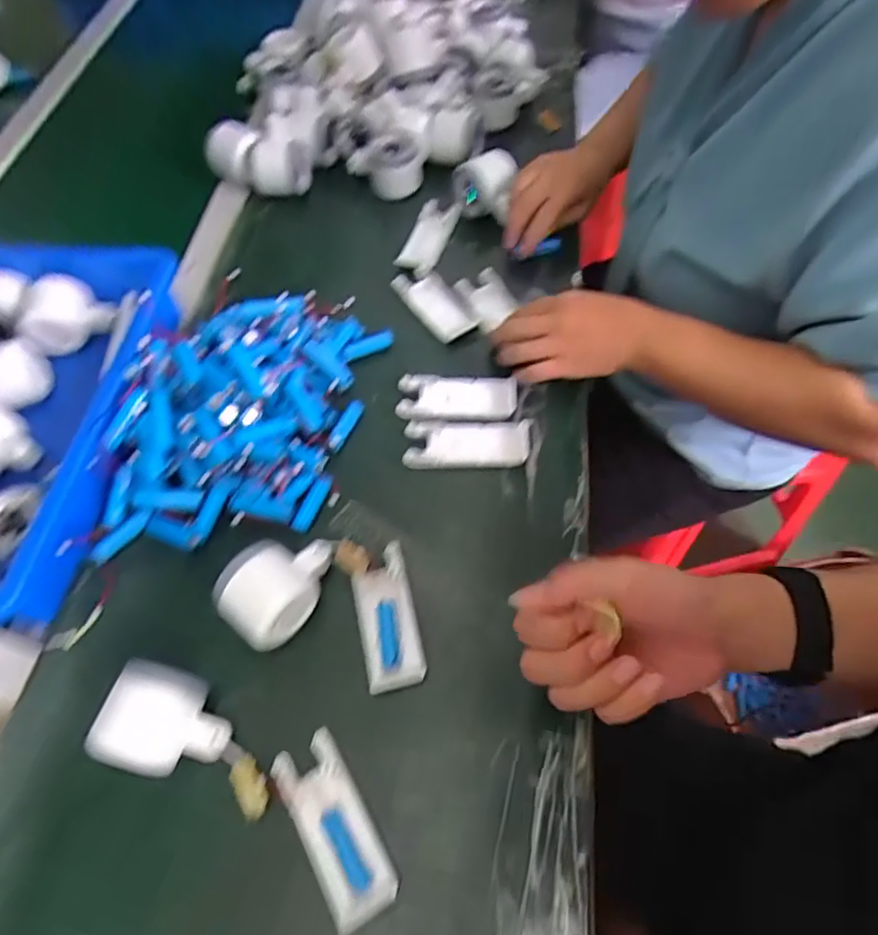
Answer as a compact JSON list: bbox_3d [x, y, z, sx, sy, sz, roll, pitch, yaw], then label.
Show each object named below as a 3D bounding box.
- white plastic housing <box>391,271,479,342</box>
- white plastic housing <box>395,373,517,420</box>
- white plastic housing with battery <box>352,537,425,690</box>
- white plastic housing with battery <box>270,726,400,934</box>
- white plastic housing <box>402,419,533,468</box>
[{"bbox_3d":[-0.003,-0.164,0.619,0.048,0.025,0.097,-31,62,-16],"label":"white plastic housing"},{"bbox_3d":[0.016,-0.063,0.552,0.107,0.022,0.045,1,58,3],"label":"white plastic housing"},{"bbox_3d":[-0.039,0.108,0.446,0.041,0.014,0.104,-12,58,-5],"label":"white plastic housing with battery"},{"bbox_3d":[-0.066,0.226,0.381,0.042,0.010,0.106,-29,61,-15],"label":"white plastic housing with battery"},{"bbox_3d":[0.026,-0.022,0.537,0.110,0.011,0.048,0,58,3],"label":"white plastic housing"}]

